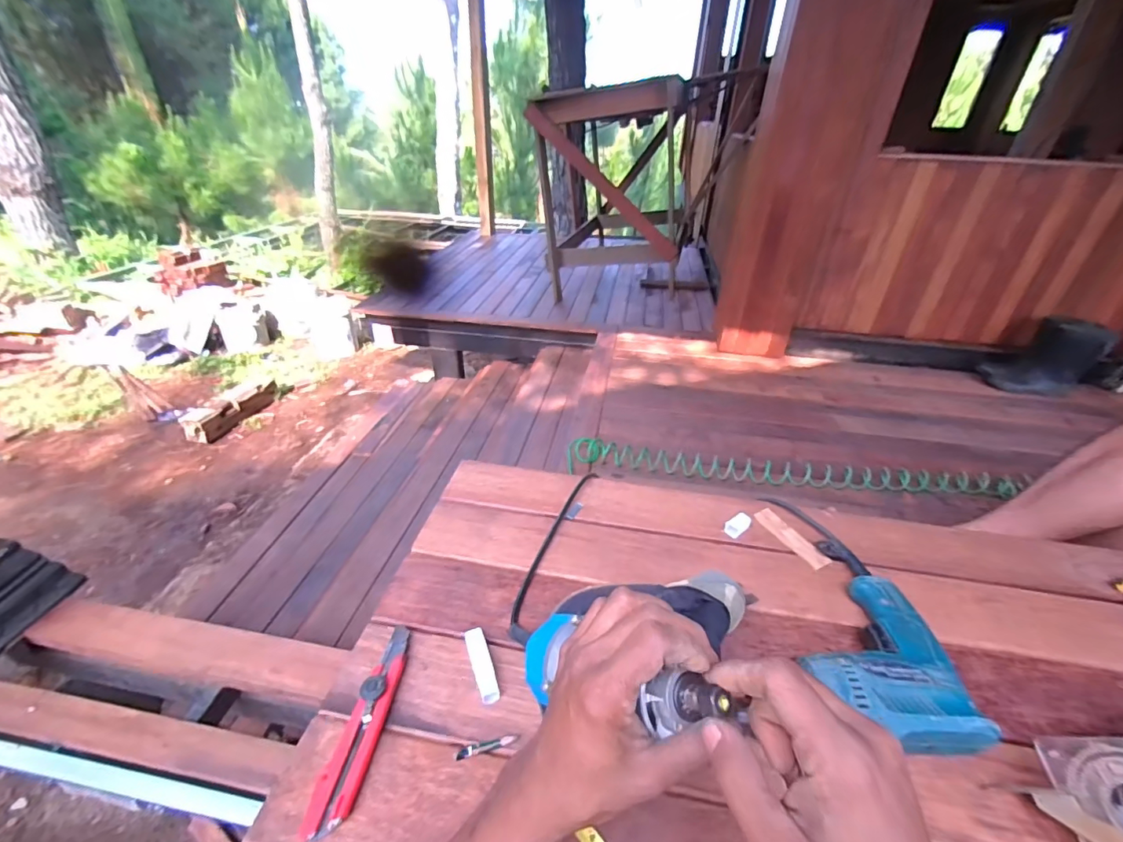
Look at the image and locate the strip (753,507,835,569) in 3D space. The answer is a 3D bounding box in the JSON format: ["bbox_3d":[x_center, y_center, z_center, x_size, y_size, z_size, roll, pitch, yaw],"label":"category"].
[{"bbox_3d":[0.295,0.149,0.607,0.027,0.005,0.098,-24,45,-19],"label":"strip"}]

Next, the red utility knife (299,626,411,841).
[{"bbox_3d":[-0.167,0.255,0.409,0.031,0.017,0.165,6,34,5],"label":"red utility knife"}]

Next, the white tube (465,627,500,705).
[{"bbox_3d":[-0.075,0.231,0.451,0.019,0.016,0.069,-13,37,-20],"label":"white tube"}]

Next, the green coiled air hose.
[{"bbox_3d":[0.625,0.128,1.348,1.213,0.058,0.126,5,34,4],"label":"green coiled air hose"}]

